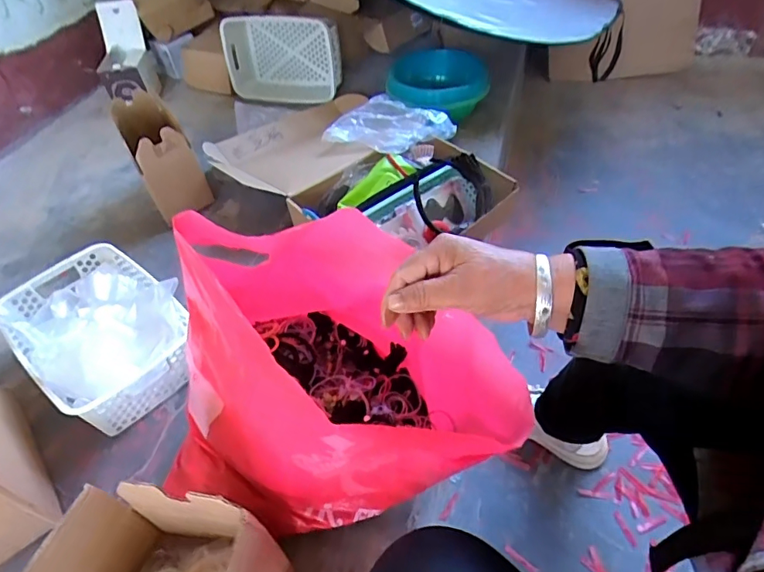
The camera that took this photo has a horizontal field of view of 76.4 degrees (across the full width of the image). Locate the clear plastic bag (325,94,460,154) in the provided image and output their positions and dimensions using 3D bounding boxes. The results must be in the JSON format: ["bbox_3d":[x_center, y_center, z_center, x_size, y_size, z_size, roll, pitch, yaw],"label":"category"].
[{"bbox_3d":[0.017,-0.337,1.005,0.244,0.052,0.165,15,51,19],"label":"clear plastic bag"}]

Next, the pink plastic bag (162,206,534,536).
[{"bbox_3d":[-0.068,0.086,0.520,0.385,0.272,0.245,-6,48,1],"label":"pink plastic bag"}]

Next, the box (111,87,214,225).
[{"bbox_3d":[-0.448,-0.259,1.003,0.108,0.182,0.206,-27,51,-18],"label":"box"}]

